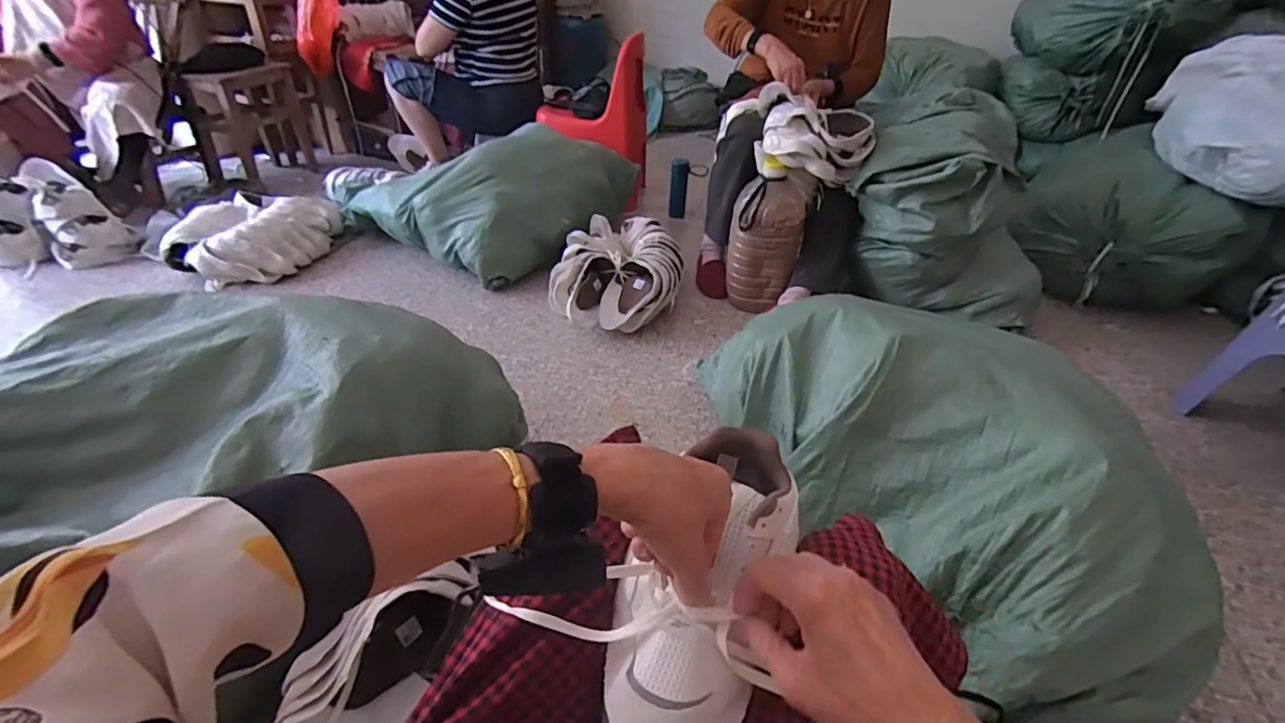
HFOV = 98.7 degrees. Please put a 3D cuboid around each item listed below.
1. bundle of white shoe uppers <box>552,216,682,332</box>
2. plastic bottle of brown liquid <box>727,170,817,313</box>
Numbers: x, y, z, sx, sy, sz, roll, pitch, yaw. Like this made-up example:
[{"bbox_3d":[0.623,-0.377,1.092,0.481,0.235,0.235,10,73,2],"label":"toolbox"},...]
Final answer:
[{"bbox_3d":[-0.061,-0.254,1.551,0.329,0.154,0.374,8,37,6],"label":"bundle of white shoe uppers"},{"bbox_3d":[0.342,-0.330,1.525,0.200,0.347,0.170,10,37,8],"label":"plastic bottle of brown liquid"}]

